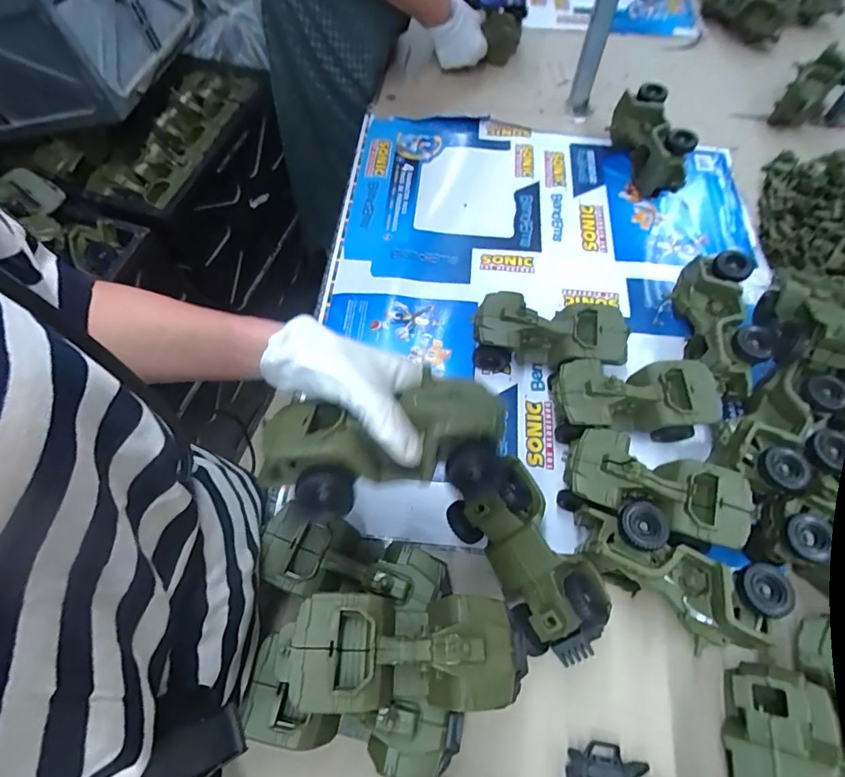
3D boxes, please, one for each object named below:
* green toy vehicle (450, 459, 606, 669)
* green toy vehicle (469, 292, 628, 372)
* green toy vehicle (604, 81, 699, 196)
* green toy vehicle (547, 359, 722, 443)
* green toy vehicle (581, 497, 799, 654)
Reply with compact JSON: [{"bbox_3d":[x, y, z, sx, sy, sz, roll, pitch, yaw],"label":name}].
[{"bbox_3d":[0.102,0.165,0.450,0.094,0.088,0.194,-26,67,-12],"label":"green toy vehicle"},{"bbox_3d":[0.154,-0.061,0.566,0.178,0.080,0.077,5,64,3],"label":"green toy vehicle"},{"bbox_3d":[0.354,-0.377,0.726,0.079,0.085,0.154,-9,64,-4],"label":"green toy vehicle"},{"bbox_3d":[0.236,0.016,0.532,0.175,0.078,0.085,3,64,2],"label":"green toy vehicle"},{"bbox_3d":[0.236,0.177,0.447,0.179,0.073,0.082,29,68,14],"label":"green toy vehicle"}]

